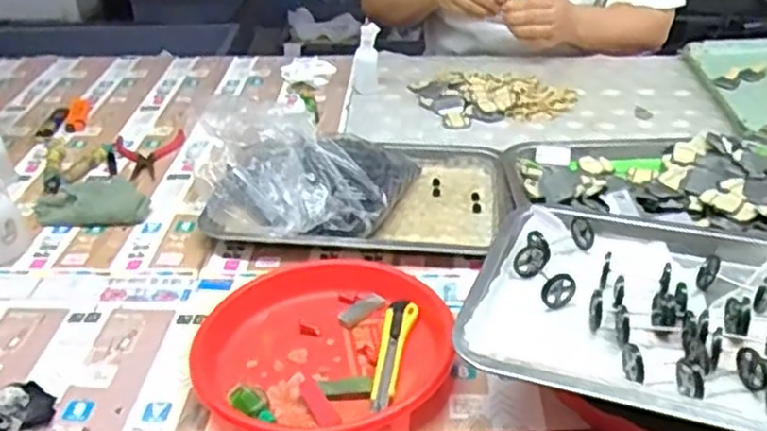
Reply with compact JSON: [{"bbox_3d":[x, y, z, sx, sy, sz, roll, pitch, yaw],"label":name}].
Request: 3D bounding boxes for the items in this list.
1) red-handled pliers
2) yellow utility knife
[{"bbox_3d":[-0.292,-0.073,0.888,0.088,0.007,0.125,-8,31,-6],"label":"red-handled pliers"},{"bbox_3d":[0.005,0.106,0.558,0.025,0.010,0.119,3,31,13],"label":"yellow utility knife"}]

